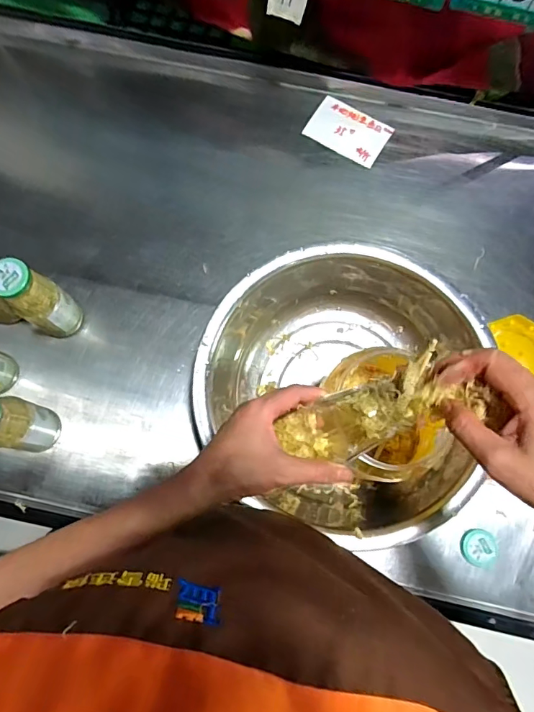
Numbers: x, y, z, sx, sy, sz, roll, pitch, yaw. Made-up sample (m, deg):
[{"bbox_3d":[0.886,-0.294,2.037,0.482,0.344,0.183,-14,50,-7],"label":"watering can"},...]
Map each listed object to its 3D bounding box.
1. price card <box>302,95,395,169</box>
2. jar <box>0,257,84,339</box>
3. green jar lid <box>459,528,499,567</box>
[{"bbox_3d":[0.140,-0.384,0.770,0.131,0.006,0.082,29,84,3],"label":"price card"},{"bbox_3d":[-0.319,-0.075,0.635,0.054,0.176,0.065,29,78,5],"label":"jar"},{"bbox_3d":[0.301,0.273,0.635,0.053,0.014,0.048,32,78,6],"label":"green jar lid"}]

